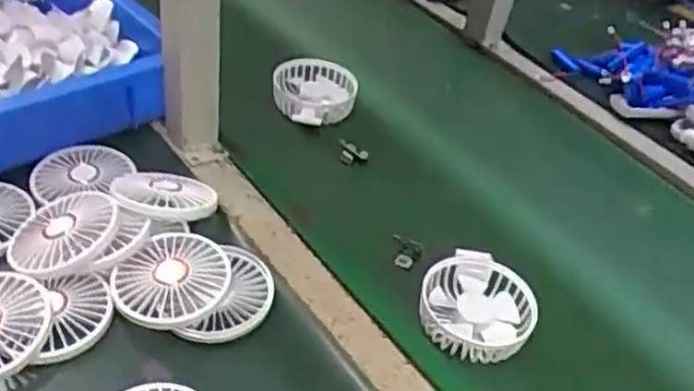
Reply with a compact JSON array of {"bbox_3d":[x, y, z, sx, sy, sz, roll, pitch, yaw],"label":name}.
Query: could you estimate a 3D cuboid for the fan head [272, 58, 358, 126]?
[{"bbox_3d":[-0.037,-0.117,0.834,0.095,0.042,0.107,1,41,-12],"label":"fan head"}]

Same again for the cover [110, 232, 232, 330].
[{"bbox_3d":[-0.138,0.069,0.563,0.089,0.020,0.086,-19,52,-16],"label":"cover"}]

